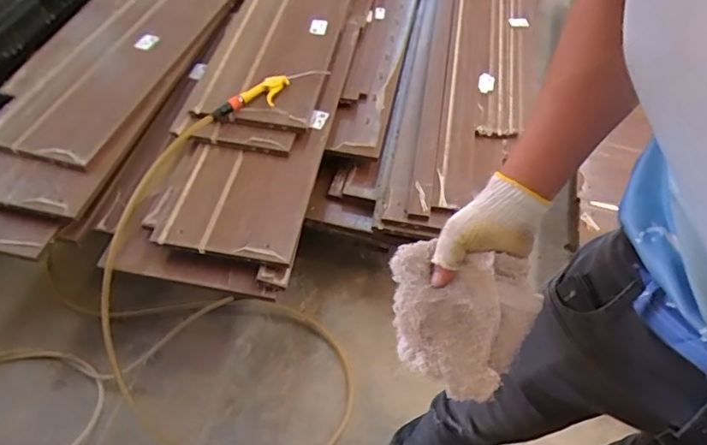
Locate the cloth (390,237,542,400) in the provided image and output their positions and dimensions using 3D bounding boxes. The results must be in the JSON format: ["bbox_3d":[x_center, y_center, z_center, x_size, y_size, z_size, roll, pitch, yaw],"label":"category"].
[{"bbox_3d":[0.104,0.091,0.530,0.147,0.082,0.132,25,53,17],"label":"cloth"}]

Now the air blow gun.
[{"bbox_3d":[-0.202,-0.309,1.220,0.297,0.035,0.075,-32,58,-26],"label":"air blow gun"}]

